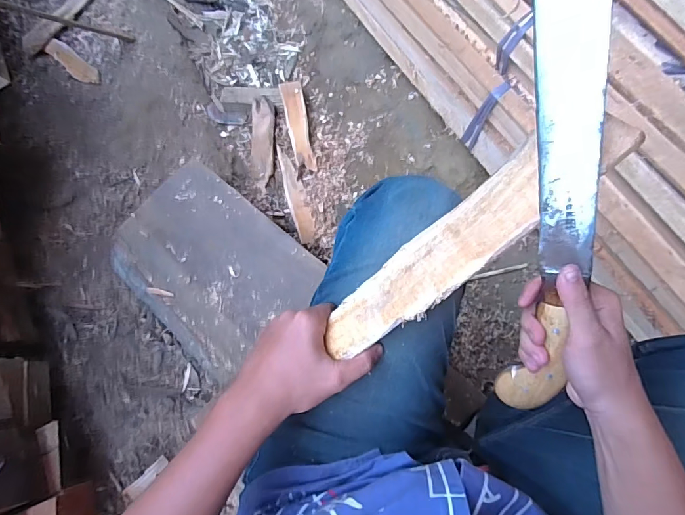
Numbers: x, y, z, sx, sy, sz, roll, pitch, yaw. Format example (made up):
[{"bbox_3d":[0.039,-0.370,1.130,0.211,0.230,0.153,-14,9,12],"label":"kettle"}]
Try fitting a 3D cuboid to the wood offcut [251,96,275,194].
[{"bbox_3d":[-0.214,-0.298,1.077,0.061,0.022,0.247,1,82,4],"label":"wood offcut"}]

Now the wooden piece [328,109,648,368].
[{"bbox_3d":[0.097,-0.012,0.337,0.283,0.016,0.052,-40,81,15],"label":"wooden piece"}]

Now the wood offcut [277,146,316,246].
[{"bbox_3d":[-0.121,-0.168,1.058,0.051,0.014,0.264,-18,81,1],"label":"wood offcut"}]

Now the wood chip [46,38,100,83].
[{"bbox_3d":[-0.734,-0.530,1.109,0.184,0.015,0.054,39,86,8],"label":"wood chip"}]

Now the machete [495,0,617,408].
[{"bbox_3d":[0.153,-0.069,0.289,0.049,0.029,0.417,-5,110,3],"label":"machete"}]

